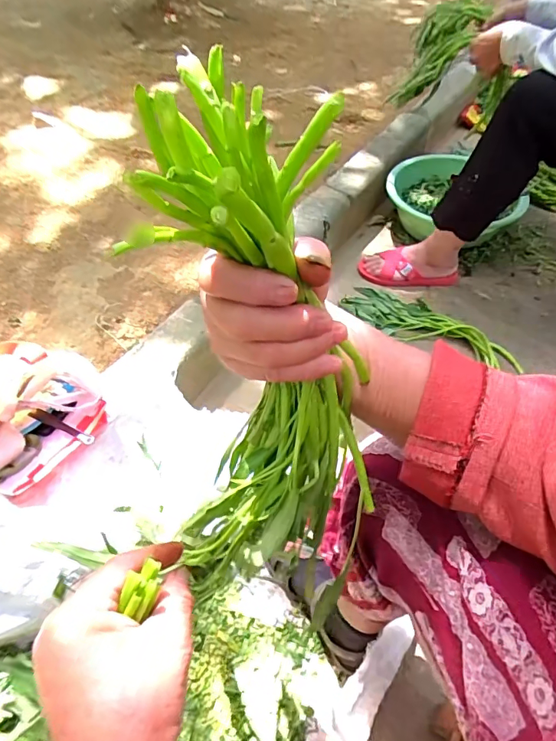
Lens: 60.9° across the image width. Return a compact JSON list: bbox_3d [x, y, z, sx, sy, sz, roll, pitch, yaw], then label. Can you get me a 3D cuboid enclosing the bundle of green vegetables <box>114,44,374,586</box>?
[{"bbox_3d":[-0.013,0.001,0.251,0.116,0.269,0.068,-28,42,-25],"label":"bundle of green vegetables"}]

